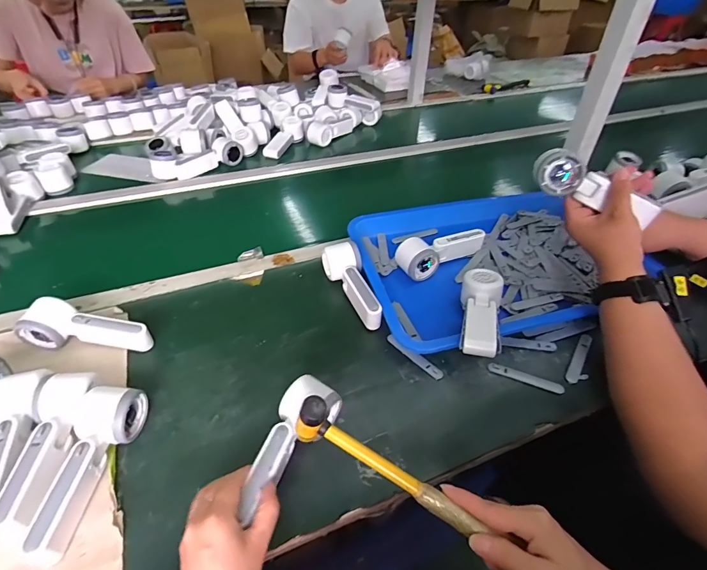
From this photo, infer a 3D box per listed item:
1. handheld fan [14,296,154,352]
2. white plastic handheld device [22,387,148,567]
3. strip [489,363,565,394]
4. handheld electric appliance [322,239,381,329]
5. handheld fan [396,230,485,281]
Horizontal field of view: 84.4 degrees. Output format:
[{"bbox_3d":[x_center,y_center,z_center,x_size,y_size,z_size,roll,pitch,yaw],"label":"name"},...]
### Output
[{"bbox_3d":[-0.360,0.060,0.532,0.163,0.057,0.060,7,44,7],"label":"handheld fan"},{"bbox_3d":[-0.277,0.188,0.403,0.057,0.051,0.161,0,43,-1],"label":"white plastic handheld device"},{"bbox_3d":[0.229,0.122,0.515,0.093,0.004,0.016,17,46,16],"label":"strip"},{"bbox_3d":[-0.003,-0.001,0.606,0.055,0.052,0.149,-11,45,-12],"label":"handheld electric appliance"},{"bbox_3d":[0.151,-0.066,0.674,0.163,0.049,0.060,-26,49,-25],"label":"handheld fan"}]

